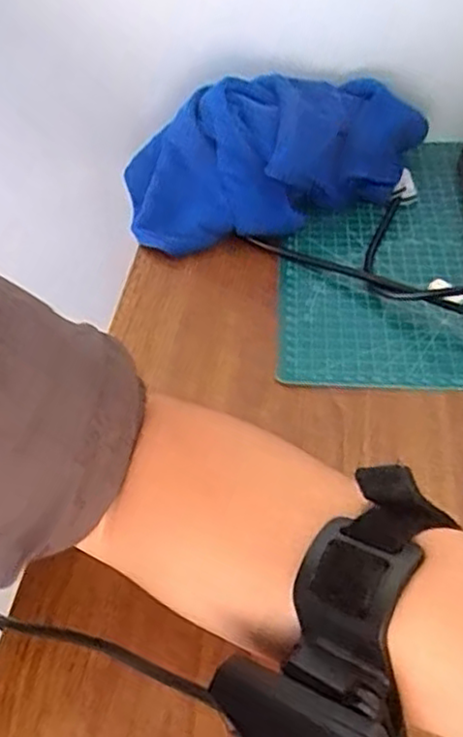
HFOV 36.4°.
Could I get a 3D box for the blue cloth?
[{"bbox_3d":[0.039,-0.170,0.553,0.244,0.092,0.102,-7,46,-1],"label":"blue cloth"}]

